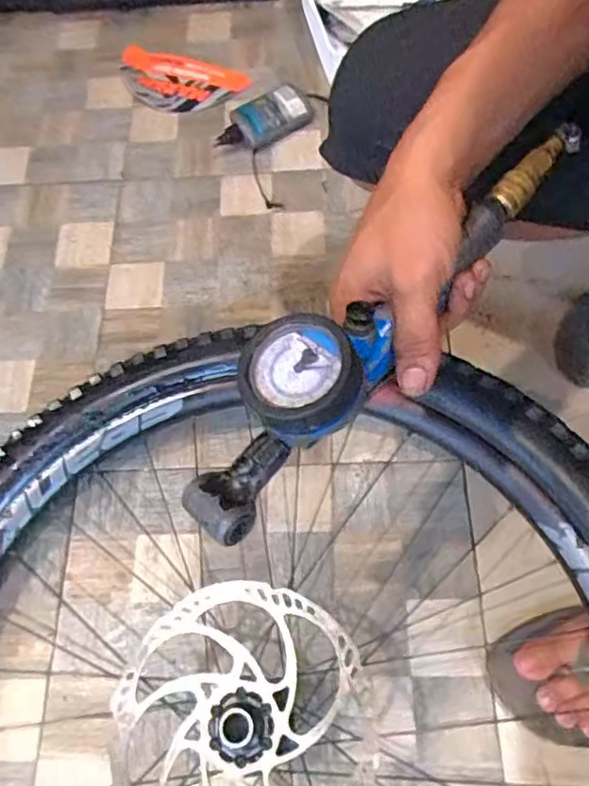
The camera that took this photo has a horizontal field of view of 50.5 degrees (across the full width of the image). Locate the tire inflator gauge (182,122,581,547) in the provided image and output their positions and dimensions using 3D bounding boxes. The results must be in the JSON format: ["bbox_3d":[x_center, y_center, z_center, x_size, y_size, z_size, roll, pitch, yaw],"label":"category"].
[{"bbox_3d":[0.056,-0.056,0.352,0.063,0.046,0.323,40,75,19],"label":"tire inflator gauge"}]

